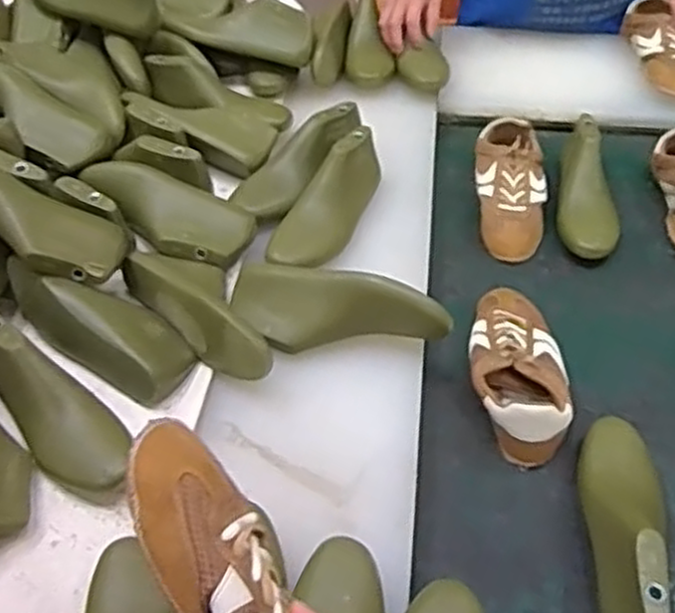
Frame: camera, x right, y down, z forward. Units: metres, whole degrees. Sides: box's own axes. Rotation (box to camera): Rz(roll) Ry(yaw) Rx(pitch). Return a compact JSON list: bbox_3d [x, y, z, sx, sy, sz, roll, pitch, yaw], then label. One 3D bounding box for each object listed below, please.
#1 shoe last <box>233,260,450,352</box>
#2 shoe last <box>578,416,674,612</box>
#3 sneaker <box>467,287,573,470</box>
[{"bbox_3d":[-0.001,0.006,0.861,0.249,0.078,0.082,11,48,10],"label":"shoe last"},{"bbox_3d":[0.278,0.211,0.731,0.095,0.075,0.254,11,48,11],"label":"shoe last"},{"bbox_3d":[0.204,0.061,0.876,0.103,0.063,0.233,5,47,5],"label":"sneaker"}]

